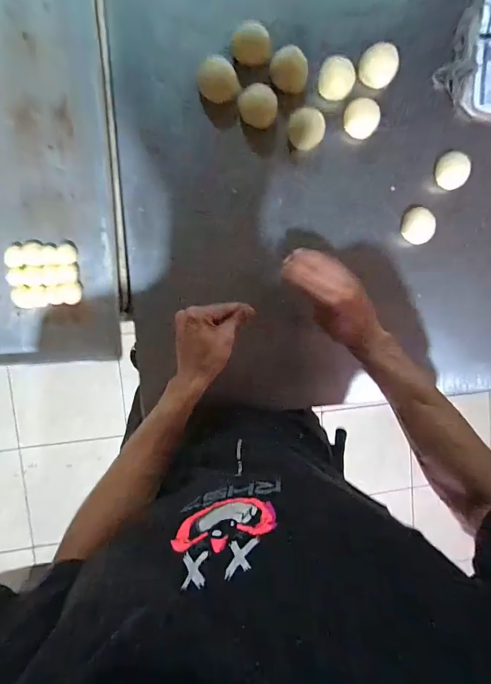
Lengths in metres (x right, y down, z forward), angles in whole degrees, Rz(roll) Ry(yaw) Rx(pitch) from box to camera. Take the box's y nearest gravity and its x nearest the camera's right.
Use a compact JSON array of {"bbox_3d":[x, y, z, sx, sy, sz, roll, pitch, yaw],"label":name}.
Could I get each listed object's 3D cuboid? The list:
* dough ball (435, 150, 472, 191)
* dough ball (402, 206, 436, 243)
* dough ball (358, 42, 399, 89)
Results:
[{"bbox_3d":[0.332,-0.275,0.556,0.041,0.032,0.054,-30,98,-3],"label":"dough ball"},{"bbox_3d":[0.279,-0.187,0.561,0.043,0.029,0.054,16,94,-8],"label":"dough ball"},{"bbox_3d":[0.201,-0.416,0.519,0.057,0.036,0.054,36,91,-9],"label":"dough ball"}]

